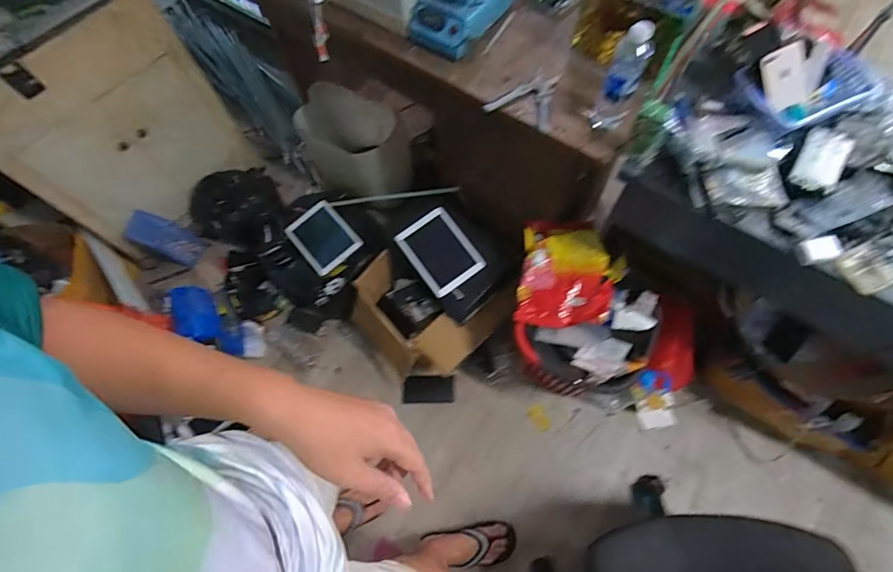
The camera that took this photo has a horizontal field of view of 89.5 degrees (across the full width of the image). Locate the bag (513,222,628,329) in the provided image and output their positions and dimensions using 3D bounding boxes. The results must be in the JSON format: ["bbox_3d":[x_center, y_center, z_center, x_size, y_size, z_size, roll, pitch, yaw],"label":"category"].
[{"bbox_3d":[0.323,-0.031,1.149,0.265,0.073,0.284,8,67,6],"label":"bag"}]

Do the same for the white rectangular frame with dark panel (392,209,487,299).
[{"bbox_3d":[-0.020,-0.101,1.340,0.176,0.022,0.226,-36,81,-2],"label":"white rectangular frame with dark panel"}]

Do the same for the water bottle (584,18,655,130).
[{"bbox_3d":[0.315,-0.375,0.817,0.073,0.196,0.054,16,68,9],"label":"water bottle"}]

